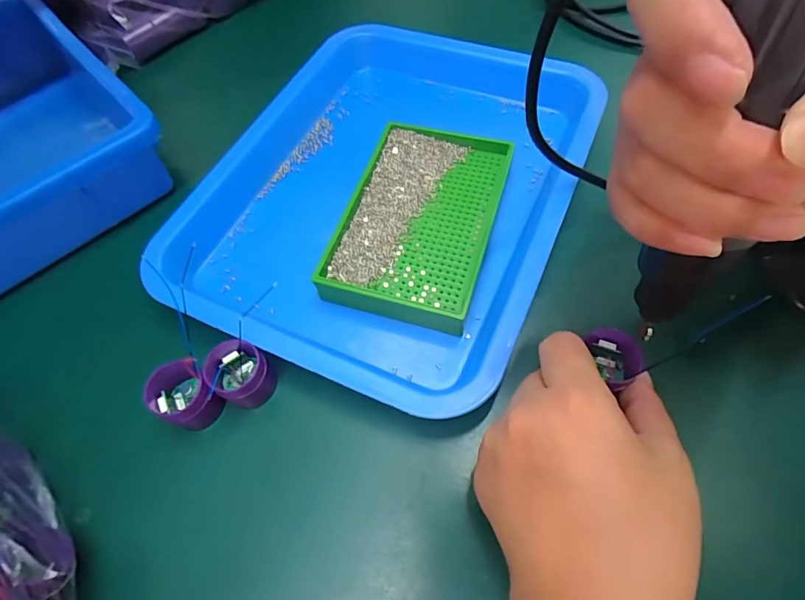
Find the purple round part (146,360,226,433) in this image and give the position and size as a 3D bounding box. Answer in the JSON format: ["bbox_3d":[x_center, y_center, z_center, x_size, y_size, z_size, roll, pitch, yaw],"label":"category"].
[{"bbox_3d":[-0.114,0.054,0.242,0.034,0.027,0.029,37,69,21],"label":"purple round part"}]

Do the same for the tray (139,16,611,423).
[{"bbox_3d":[-0.012,-0.081,0.306,0.228,0.033,0.279,21,63,15],"label":"tray"}]

